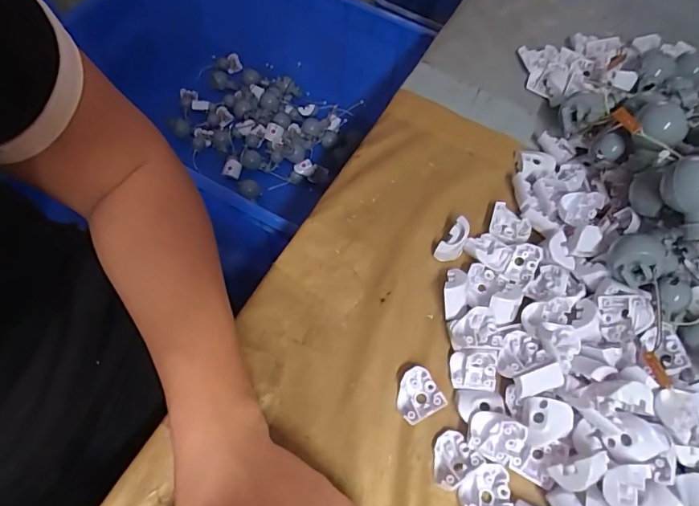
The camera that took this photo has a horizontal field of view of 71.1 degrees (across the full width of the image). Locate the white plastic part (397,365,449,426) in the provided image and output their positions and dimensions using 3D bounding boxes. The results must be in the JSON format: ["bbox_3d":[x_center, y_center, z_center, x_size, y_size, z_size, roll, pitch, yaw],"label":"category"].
[{"bbox_3d":[0.046,0.099,0.340,0.029,0.014,0.032,-26,67,-16],"label":"white plastic part"}]

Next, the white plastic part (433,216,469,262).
[{"bbox_3d":[0.082,-0.009,0.382,0.017,0.014,0.038,31,97,12],"label":"white plastic part"}]

